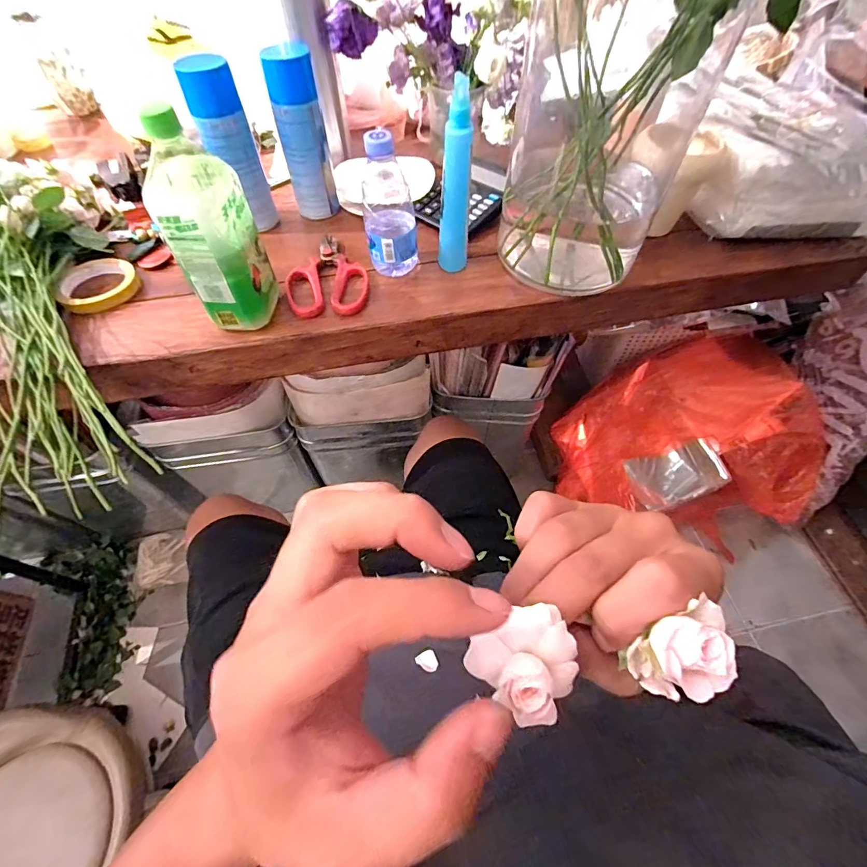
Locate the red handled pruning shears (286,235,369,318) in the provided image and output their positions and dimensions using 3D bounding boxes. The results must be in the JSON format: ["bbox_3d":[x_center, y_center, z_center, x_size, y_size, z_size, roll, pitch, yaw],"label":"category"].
[{"bbox_3d":[-0.146,-0.215,0.565,0.104,0.017,0.152,-13,60,-9],"label":"red handled pruning shears"}]

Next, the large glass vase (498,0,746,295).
[{"bbox_3d":[0.199,-0.337,0.497,0.187,0.294,0.203,25,62,14],"label":"large glass vase"}]

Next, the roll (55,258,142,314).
[{"bbox_3d":[-0.446,-0.200,0.553,0.093,0.020,0.097,0,58,0],"label":"roll"}]

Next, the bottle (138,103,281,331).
[{"bbox_3d":[-0.234,-0.209,0.447,0.071,0.207,0.077,4,58,2],"label":"bottle"}]

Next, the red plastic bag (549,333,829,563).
[{"bbox_3d":[0.647,0.027,1.099,0.579,0.353,0.470,-9,59,-6],"label":"red plastic bag"}]

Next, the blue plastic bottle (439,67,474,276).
[{"bbox_3d":[0.027,-0.292,0.495,0.036,0.198,0.032,4,58,2],"label":"blue plastic bottle"}]

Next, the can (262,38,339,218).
[{"bbox_3d":[-0.183,-0.416,0.588,0.063,0.186,0.068,-14,60,-9],"label":"can"}]

